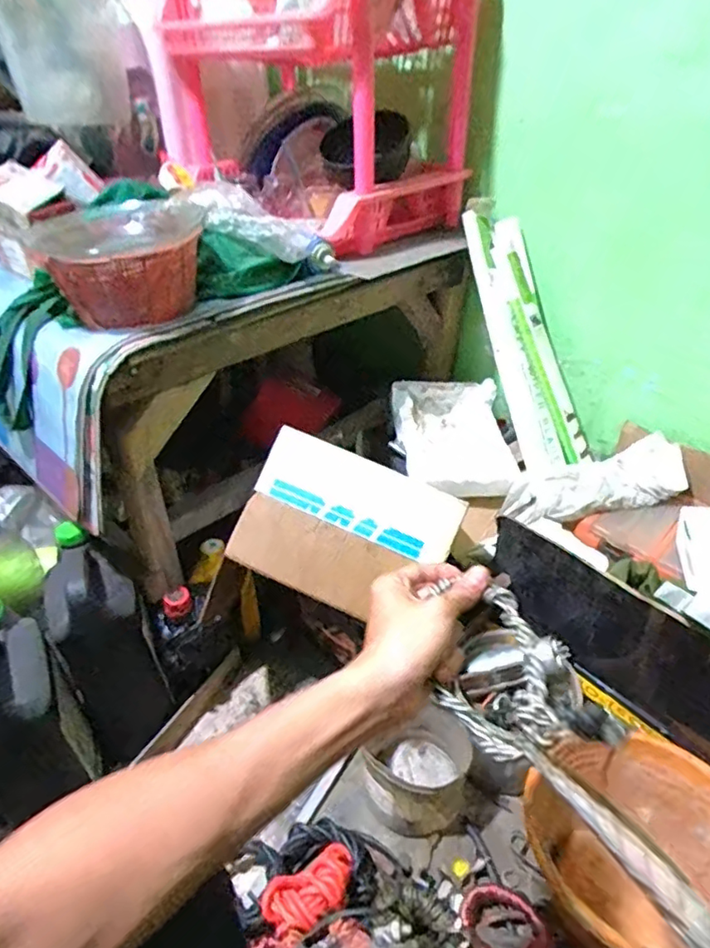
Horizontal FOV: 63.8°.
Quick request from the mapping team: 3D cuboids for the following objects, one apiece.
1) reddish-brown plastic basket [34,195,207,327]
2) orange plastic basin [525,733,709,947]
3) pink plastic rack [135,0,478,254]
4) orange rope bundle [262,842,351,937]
[{"bbox_3d":[-0.288,-0.261,0.721,0.194,0.112,0.214,-17,38,-20],"label":"reddish-brown plastic basket"},{"bbox_3d":[0.333,0.462,0.674,0.232,0.183,0.227,-1,35,1],"label":"orange plastic basin"},{"bbox_3d":[-0.083,-0.613,0.976,0.491,0.337,0.341,27,45,35],"label":"pink plastic rack"},{"bbox_3d":[-0.048,0.482,0.662,0.114,0.039,0.071,-28,43,-32],"label":"orange rope bundle"}]

